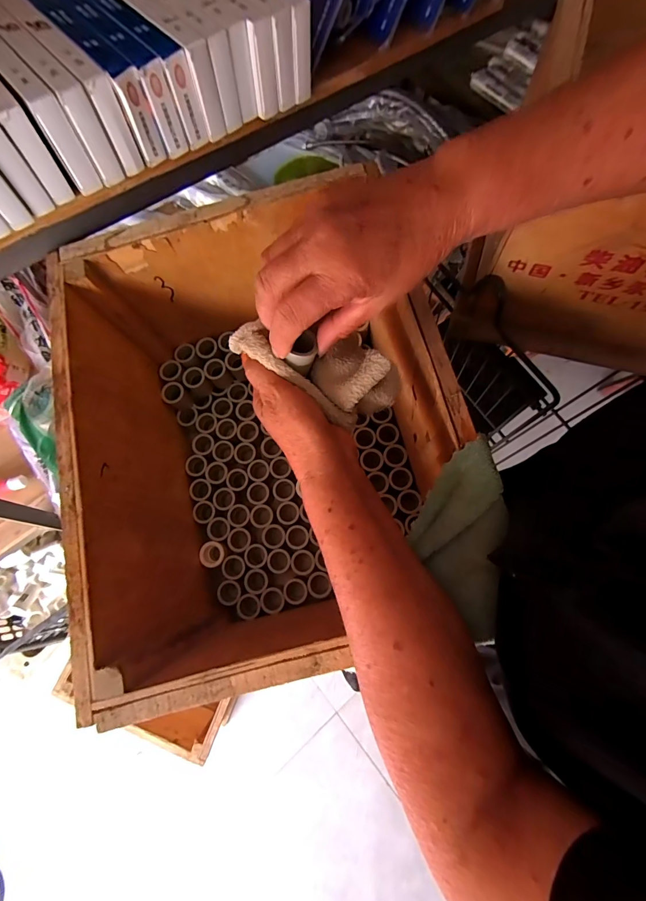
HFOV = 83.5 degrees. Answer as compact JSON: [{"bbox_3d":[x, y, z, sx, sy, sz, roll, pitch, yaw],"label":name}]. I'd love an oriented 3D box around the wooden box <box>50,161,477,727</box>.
[{"bbox_3d":[-0.060,-0.005,0.413,0.335,0.267,0.416,-13,72,-5],"label":"wooden box"}]

